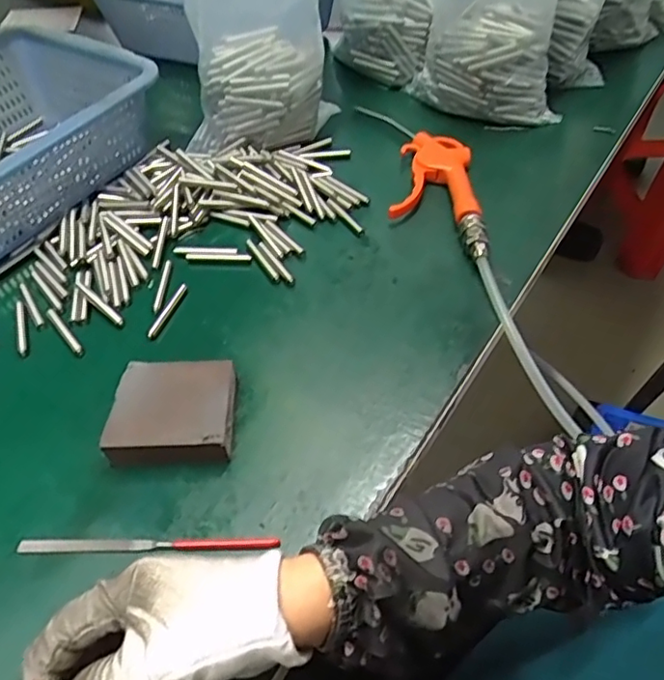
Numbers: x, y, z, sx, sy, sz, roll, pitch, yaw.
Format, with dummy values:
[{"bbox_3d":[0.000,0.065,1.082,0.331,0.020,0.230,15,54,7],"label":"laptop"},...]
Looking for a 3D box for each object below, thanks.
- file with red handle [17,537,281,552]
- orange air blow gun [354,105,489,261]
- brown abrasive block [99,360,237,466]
[{"bbox_3d":[-0.112,0.125,0.359,0.158,0.006,0.009,-1,50,2],"label":"file with red handle"},{"bbox_3d":[0.090,-0.169,0.574,0.092,0.029,0.255,-3,50,0],"label":"orange air blow gun"},{"bbox_3d":[-0.108,0.050,0.402,0.080,0.030,0.069,0,50,2],"label":"brown abrasive block"}]

